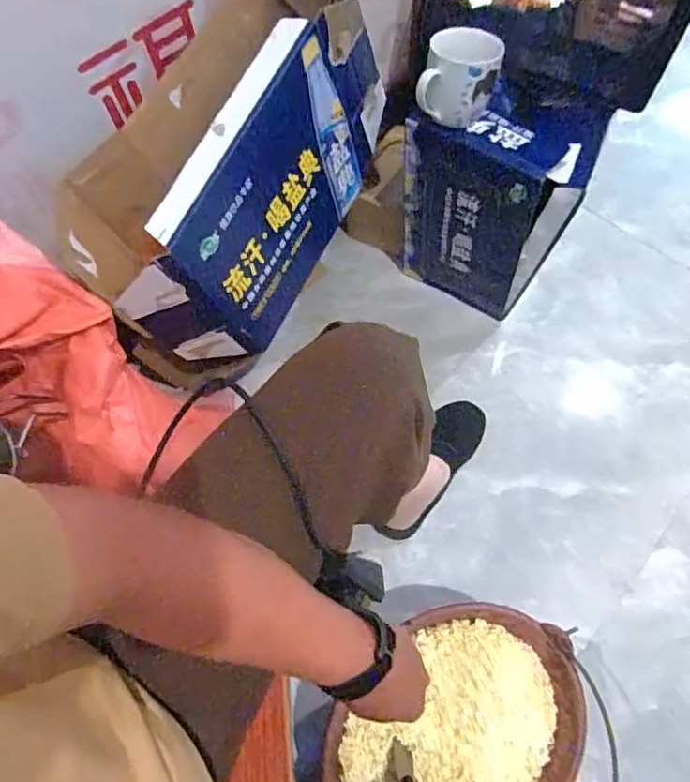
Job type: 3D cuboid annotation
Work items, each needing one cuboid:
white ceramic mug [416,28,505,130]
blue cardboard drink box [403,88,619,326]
[{"bbox_3d":[0.136,-0.368,0.660,0.084,0.080,0.079,-1,67,2],"label":"white ceramic mug"},{"bbox_3d":[0.217,-0.276,0.833,0.223,0.302,0.150,29,68,14],"label":"blue cardboard drink box"}]

